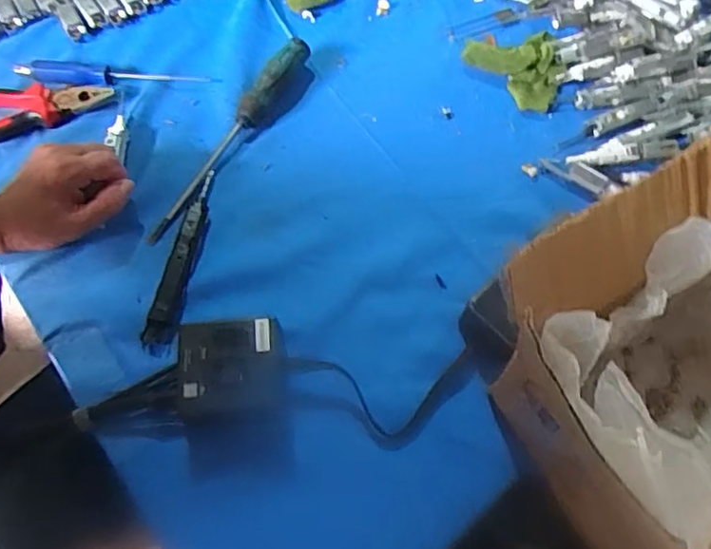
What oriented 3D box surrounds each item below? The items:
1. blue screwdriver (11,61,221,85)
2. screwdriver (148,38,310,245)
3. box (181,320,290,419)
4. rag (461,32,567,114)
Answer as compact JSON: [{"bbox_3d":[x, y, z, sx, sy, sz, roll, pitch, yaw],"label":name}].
[{"bbox_3d":[-0.237,-0.197,0.601,0.194,0.014,0.025,1,66,-3],"label":"blue screwdriver"},{"bbox_3d":[-0.115,-0.132,0.573,0.026,0.033,0.244,29,68,10],"label":"screwdriver"},{"bbox_3d":[-0.095,0.071,0.473,0.080,0.045,0.062,-5,66,-5],"label":"box"},{"bbox_3d":[0.165,-0.206,0.622,0.094,0.028,0.082,-10,67,-8],"label":"rag"}]

